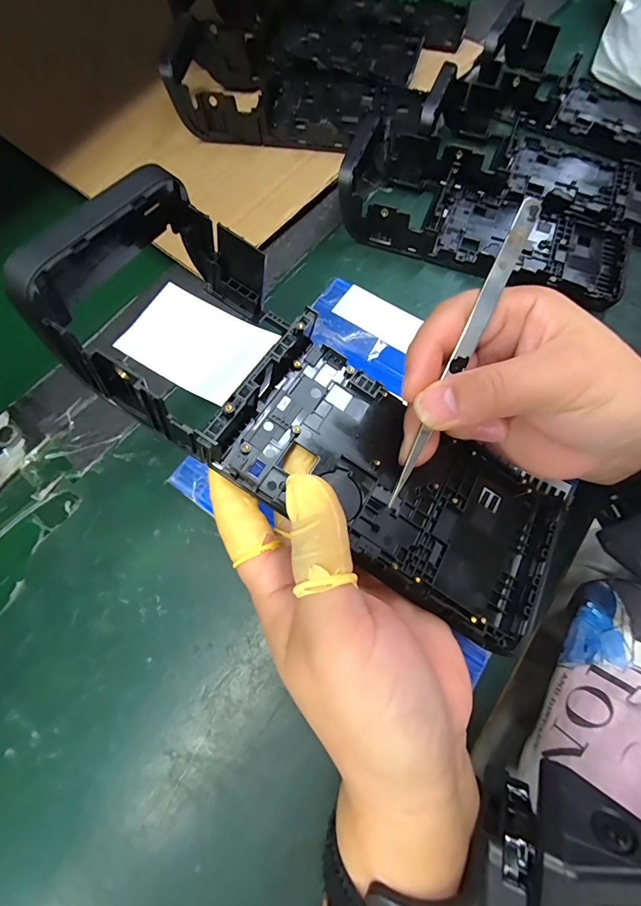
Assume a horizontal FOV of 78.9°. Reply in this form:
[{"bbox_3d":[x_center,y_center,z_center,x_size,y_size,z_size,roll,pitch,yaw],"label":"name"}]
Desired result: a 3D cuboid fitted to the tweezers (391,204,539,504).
[{"bbox_3d":[0.057,-0.040,0.156,0.007,0.008,0.131,25,90,11],"label":"tweezers"}]

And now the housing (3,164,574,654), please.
[{"bbox_3d":[0.004,-0.013,0.158,0.213,0.044,0.087,38,74,-8],"label":"housing"}]

